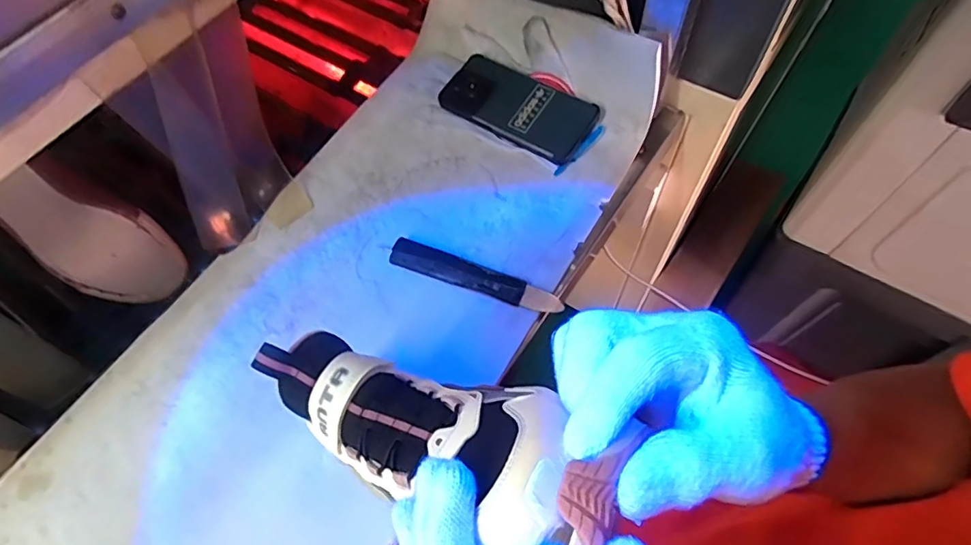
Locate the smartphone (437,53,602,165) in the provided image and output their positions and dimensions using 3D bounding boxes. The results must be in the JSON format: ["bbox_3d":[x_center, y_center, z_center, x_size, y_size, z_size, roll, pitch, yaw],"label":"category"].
[{"bbox_3d":[0.034,-0.182,0.588,0.168,0.014,0.083,31,78,18],"label":"smartphone"}]

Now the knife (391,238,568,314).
[{"bbox_3d":[-0.010,0.005,0.508,0.166,0.017,0.026,20,66,11],"label":"knife"}]

